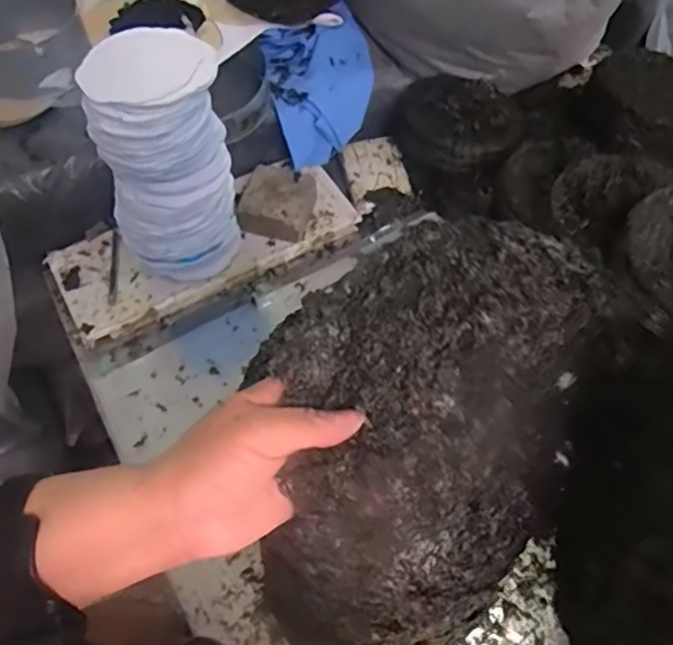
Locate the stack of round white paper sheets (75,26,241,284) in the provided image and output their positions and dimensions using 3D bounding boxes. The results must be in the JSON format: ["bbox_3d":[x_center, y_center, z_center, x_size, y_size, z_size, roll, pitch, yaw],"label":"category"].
[{"bbox_3d":[-0.215,-0.193,0.772,0.156,0.296,0.142,-16,59,-10],"label":"stack of round white paper sheets"}]

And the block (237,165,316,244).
[{"bbox_3d":[-0.090,-0.178,0.917,0.111,0.046,0.112,12,58,7],"label":"block"}]

